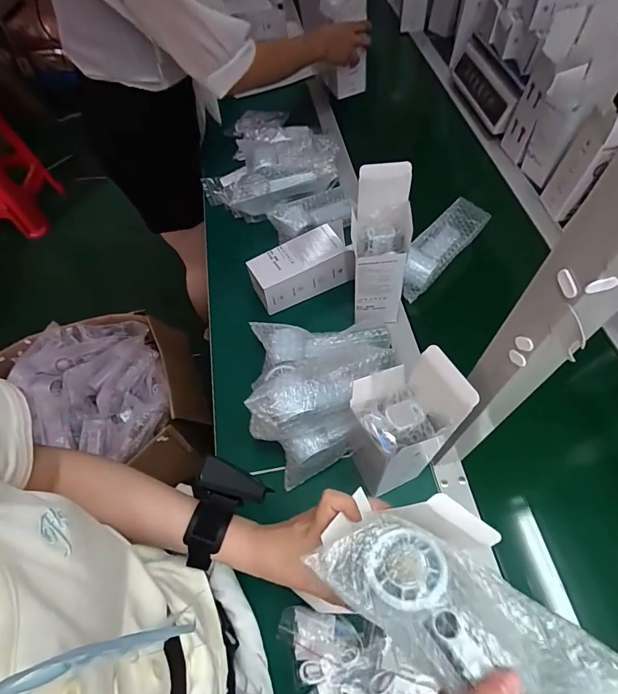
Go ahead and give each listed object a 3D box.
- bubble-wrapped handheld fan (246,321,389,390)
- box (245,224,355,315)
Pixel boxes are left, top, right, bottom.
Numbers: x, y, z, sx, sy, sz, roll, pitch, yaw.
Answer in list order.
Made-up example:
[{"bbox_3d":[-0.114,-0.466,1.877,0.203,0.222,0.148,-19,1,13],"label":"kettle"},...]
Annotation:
[{"bbox_3d":[0.018,0.004,0.615,0.208,0.069,0.074,-2,59,3],"label":"bubble-wrapped handheld fan"},{"bbox_3d":[-0.015,-0.138,0.706,0.174,0.072,0.075,-26,60,-11],"label":"box"}]

